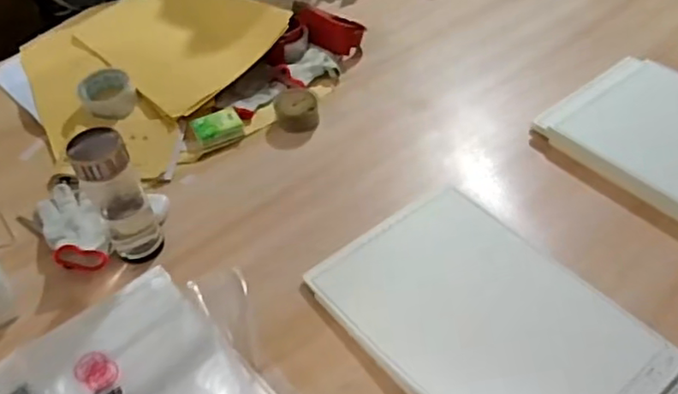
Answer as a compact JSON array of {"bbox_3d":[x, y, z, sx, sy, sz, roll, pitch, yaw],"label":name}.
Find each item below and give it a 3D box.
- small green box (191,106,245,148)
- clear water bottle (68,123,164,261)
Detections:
[{"bbox_3d":[-0.199,-0.116,0.993,0.078,0.029,0.058,-22,49,-17],"label":"small green box"},{"bbox_3d":[-0.292,-0.005,0.785,0.066,0.194,0.075,-23,49,-16],"label":"clear water bottle"}]

